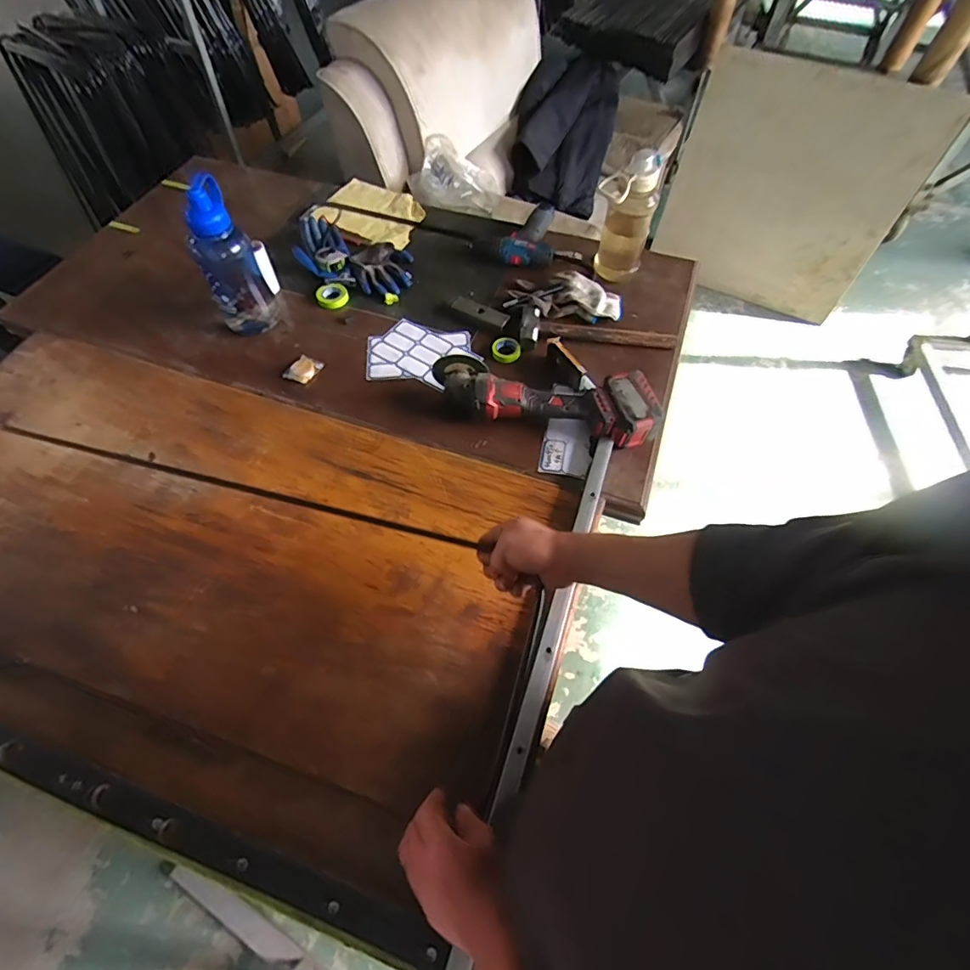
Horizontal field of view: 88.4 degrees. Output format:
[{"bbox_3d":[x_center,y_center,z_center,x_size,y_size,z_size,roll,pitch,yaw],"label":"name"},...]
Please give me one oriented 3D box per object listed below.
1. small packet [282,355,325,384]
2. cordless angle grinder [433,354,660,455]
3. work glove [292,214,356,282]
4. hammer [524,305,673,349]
[{"bbox_3d":[-0.345,-0.225,0.960,0.058,0.019,0.068,20,62,11],"label":"small packet"},{"bbox_3d":[0.101,-0.154,0.886,0.397,0.087,0.117,11,61,6],"label":"cordless angle grinder"},{"bbox_3d":[-0.367,-0.523,1.121,0.116,0.039,0.219,-14,61,-8],"label":"work glove"},{"bbox_3d":[0.223,-0.311,0.994,0.293,0.032,0.078,5,60,2],"label":"hammer"}]

